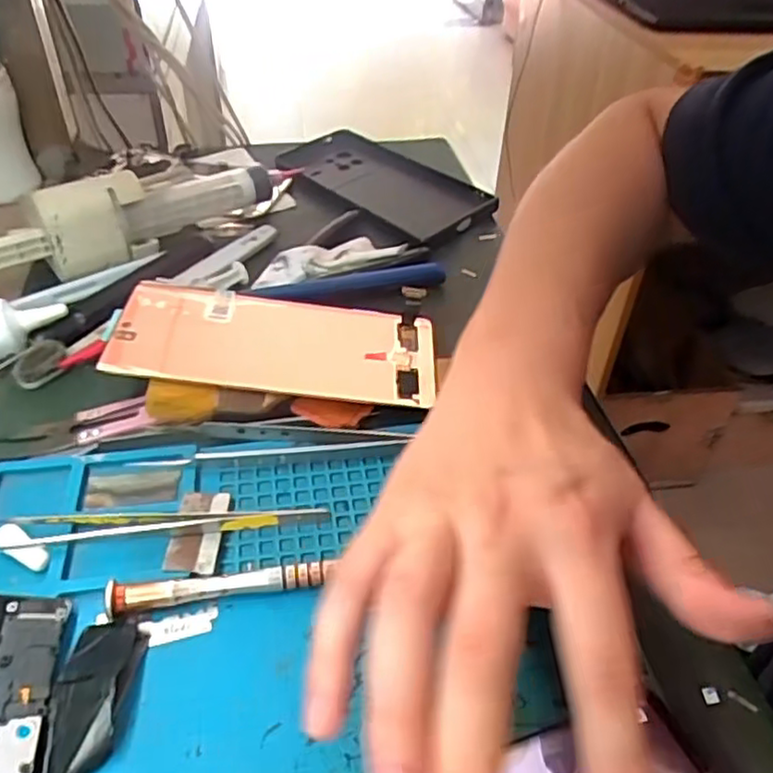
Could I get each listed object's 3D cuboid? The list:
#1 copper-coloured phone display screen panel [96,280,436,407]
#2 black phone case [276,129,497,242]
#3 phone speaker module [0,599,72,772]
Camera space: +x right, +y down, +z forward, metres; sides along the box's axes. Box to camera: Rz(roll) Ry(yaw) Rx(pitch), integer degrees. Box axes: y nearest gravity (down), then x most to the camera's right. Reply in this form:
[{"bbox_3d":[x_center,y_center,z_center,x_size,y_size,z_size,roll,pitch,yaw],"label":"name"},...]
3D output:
[{"bbox_3d":[-0.055,-0.022,0.344,0.157,0.009,0.072,6,42,-5],"label":"copper-coloured phone display screen panel"},{"bbox_3d":[-0.001,-0.157,0.520,0.083,0.012,0.178,-31,52,-31],"label":"black phone case"},{"bbox_3d":[-0.119,0.100,0.220,0.020,0.008,0.068,-5,42,-8],"label":"phone speaker module"}]

